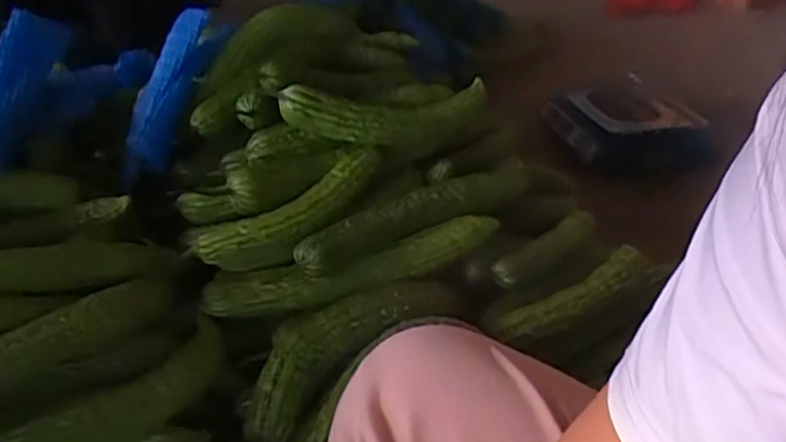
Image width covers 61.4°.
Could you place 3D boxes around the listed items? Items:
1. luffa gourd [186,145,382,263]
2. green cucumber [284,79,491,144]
[{"bbox_3d":[-0.100,-0.012,0.690,0.219,0.057,0.059,-29,41,-20],"label":"luffa gourd"},{"bbox_3d":[0.005,-0.127,0.754,0.264,0.072,0.072,-8,30,-39],"label":"green cucumber"}]

